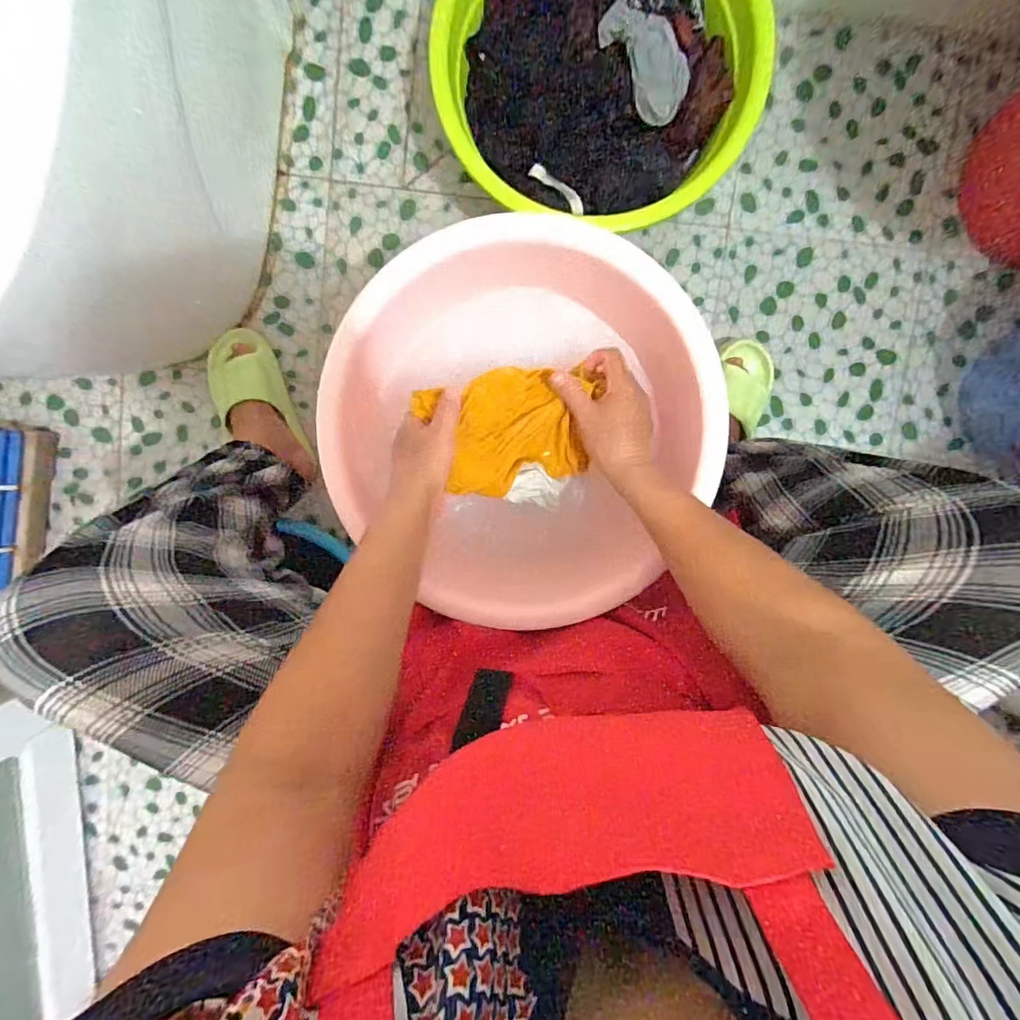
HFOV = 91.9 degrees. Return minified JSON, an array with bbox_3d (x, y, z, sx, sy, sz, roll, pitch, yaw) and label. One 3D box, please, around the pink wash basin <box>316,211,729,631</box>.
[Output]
[{"bbox_3d":[0.017,-0.068,0.526,0.380,0.108,0.357,0,96,1],"label":"pink wash basin"}]

